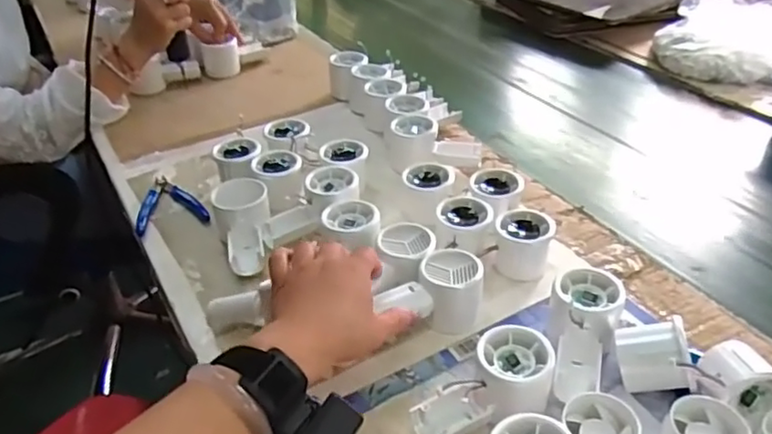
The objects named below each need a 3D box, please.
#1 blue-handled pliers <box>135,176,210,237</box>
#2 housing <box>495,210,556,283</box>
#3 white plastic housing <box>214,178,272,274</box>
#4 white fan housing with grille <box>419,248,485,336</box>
[{"bbox_3d":[-0.259,-0.021,0.755,0.078,0.008,0.119,-13,38,-15],"label":"blue-handled pliers"},{"bbox_3d":[0.136,0.027,0.623,0.053,0.052,0.050,-1,36,1],"label":"housing"},{"bbox_3d":[-0.147,0.010,0.664,0.056,0.060,0.096,-13,38,-16],"label":"white plastic housing"},{"bbox_3d":[0.060,0.068,0.572,0.057,0.049,0.063,7,37,12],"label":"white fan housing with grille"}]

